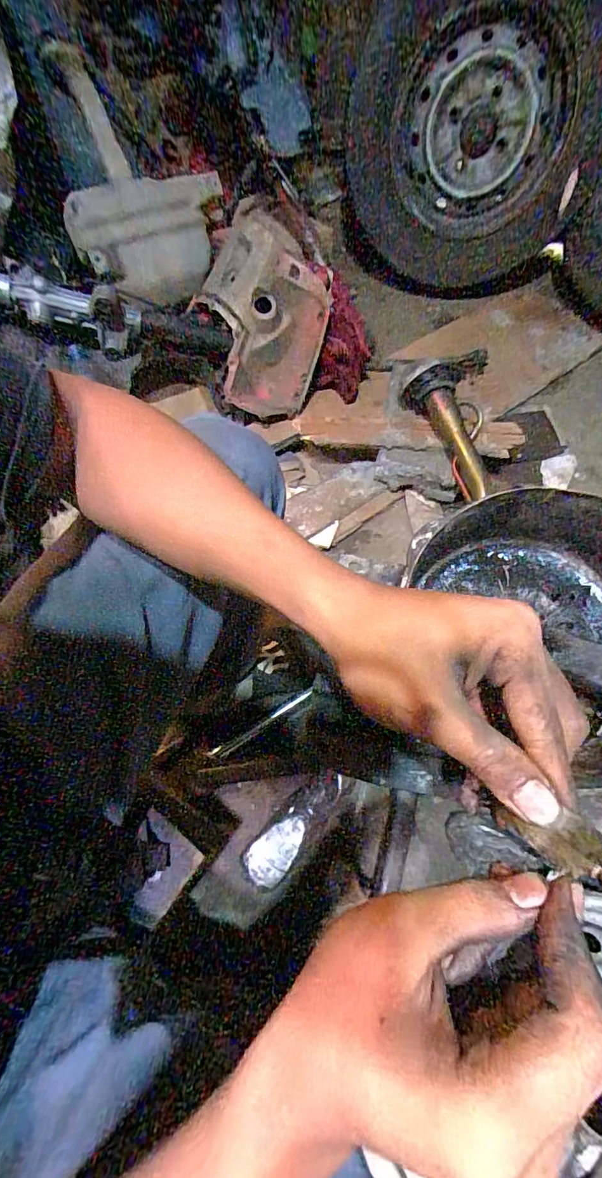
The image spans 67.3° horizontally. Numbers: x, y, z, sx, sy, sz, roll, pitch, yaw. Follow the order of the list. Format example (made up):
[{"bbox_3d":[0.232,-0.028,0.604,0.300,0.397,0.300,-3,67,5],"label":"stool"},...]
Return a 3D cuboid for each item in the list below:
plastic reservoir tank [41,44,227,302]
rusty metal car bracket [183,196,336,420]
[{"bbox_3d":[-0.274,-0.658,0.769,0.241,0.252,0.186,6,66,3],"label":"plastic reservoir tank"},{"bbox_3d":[-0.070,-0.528,0.897,0.259,0.308,0.107,25,31,-15],"label":"rusty metal car bracket"}]

